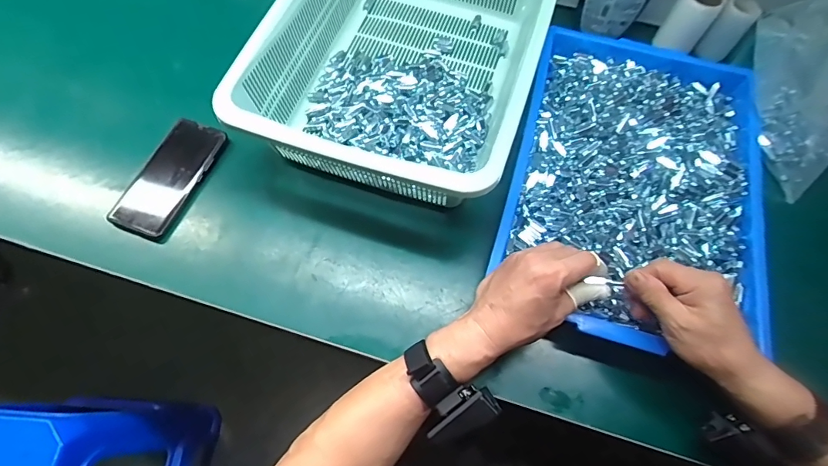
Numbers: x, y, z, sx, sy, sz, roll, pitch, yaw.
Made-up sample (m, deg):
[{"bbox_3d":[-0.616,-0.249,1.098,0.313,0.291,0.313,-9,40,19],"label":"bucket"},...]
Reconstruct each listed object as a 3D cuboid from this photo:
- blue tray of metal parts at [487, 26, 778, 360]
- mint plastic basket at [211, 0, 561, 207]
[{"bbox_3d":[0.284,-0.072,0.537,0.305,0.055,0.425,17,66,7],"label":"blue tray of metal parts"},{"bbox_3d":[0.000,-0.233,0.580,0.322,0.121,0.417,18,66,7],"label":"mint plastic basket"}]

